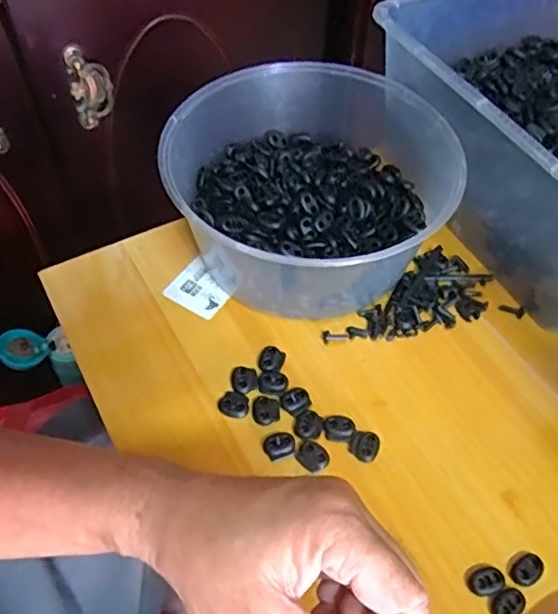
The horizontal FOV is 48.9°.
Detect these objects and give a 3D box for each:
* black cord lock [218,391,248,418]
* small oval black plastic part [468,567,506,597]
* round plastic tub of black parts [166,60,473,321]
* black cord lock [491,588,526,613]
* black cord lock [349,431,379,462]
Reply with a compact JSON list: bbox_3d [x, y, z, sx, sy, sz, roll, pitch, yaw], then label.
[{"bbox_3d":[-0.032,0.069,0.441,0.021,0.004,0.020,1,53,-1],"label":"black cord lock"},{"bbox_3d":[0.126,0.166,0.372,0.021,0.006,0.016,-27,59,-20],"label":"small oval black plastic part"},{"bbox_3d":[0.028,-0.098,0.510,0.220,0.098,0.210,1,53,-1],"label":"round plastic tub of black parts"},{"bbox_3d":[0.137,0.177,0.365,0.023,0.006,0.015,-31,60,-22],"label":"black cord lock"},{"bbox_3d":[0.059,0.095,0.421,0.019,0.007,0.019,1,53,-1],"label":"black cord lock"}]

